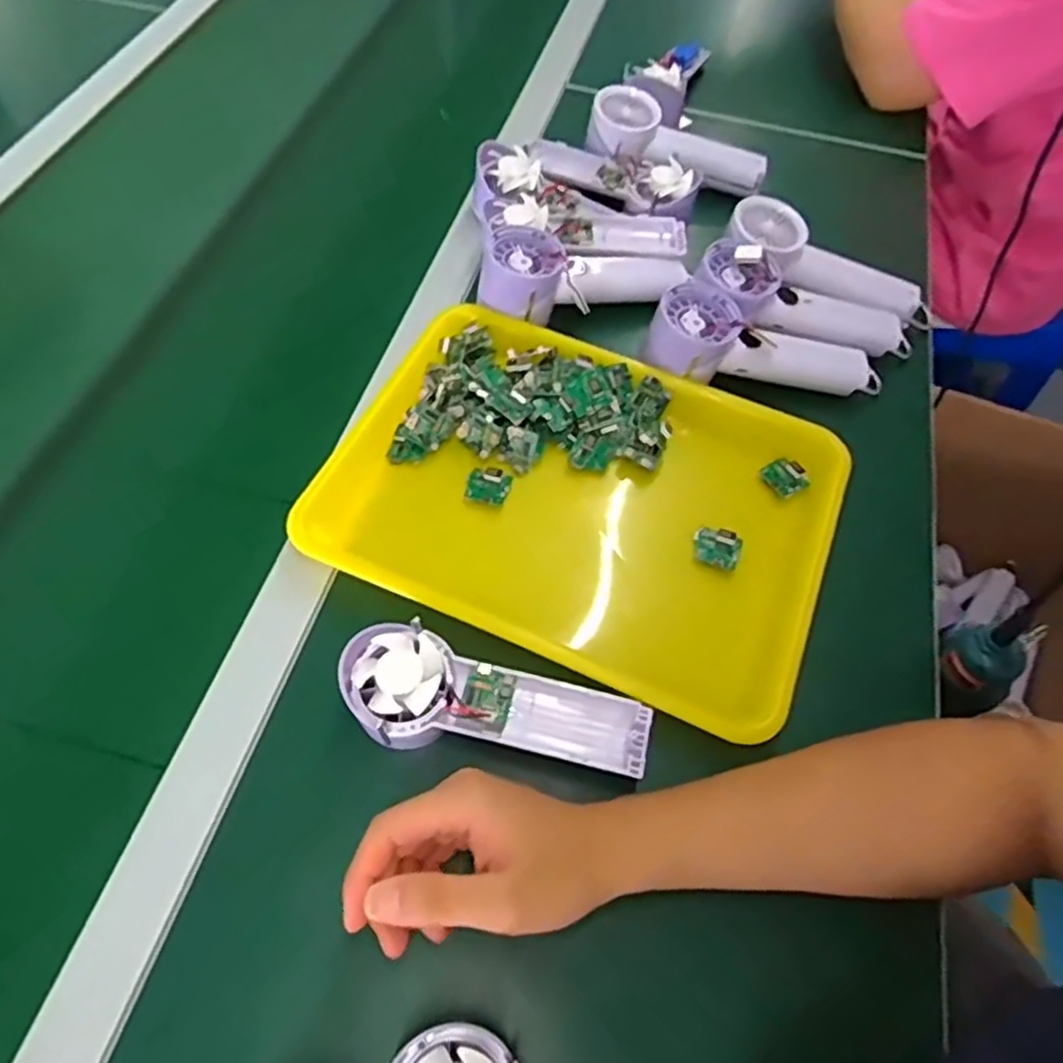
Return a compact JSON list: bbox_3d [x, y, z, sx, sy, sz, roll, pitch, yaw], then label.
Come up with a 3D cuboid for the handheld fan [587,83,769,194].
[{"bbox_3d":[0.139,-0.361,0.678,0.176,0.048,0.072,17,60,-9],"label":"handheld fan"}]

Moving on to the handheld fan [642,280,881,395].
[{"bbox_3d":[0.187,-0.144,0.565,0.196,0.045,0.070,10,59,-14],"label":"handheld fan"}]

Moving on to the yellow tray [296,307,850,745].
[{"bbox_3d":[0.034,-0.022,0.510,0.346,0.052,0.251,23,62,10],"label":"yellow tray"}]

